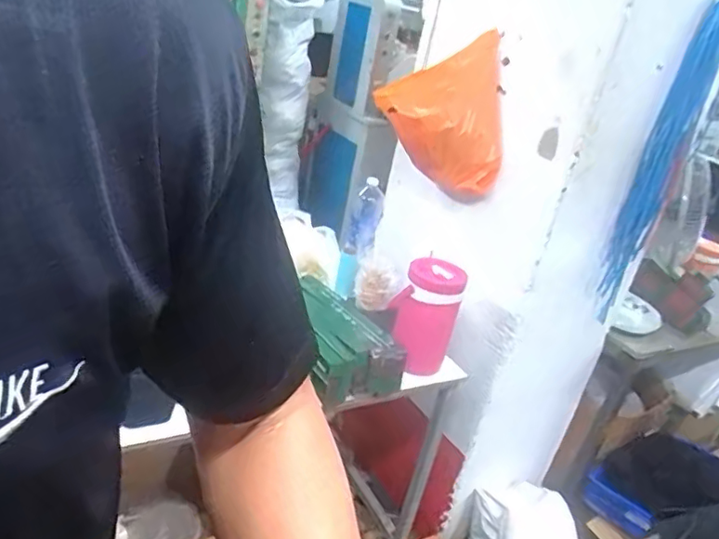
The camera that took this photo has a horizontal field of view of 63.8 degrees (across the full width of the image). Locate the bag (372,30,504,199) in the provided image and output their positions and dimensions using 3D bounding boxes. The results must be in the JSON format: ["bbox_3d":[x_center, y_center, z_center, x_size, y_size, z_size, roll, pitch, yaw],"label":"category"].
[{"bbox_3d":[0.211,-0.379,1.446,0.348,0.342,0.138,15,25,5],"label":"bag"}]

